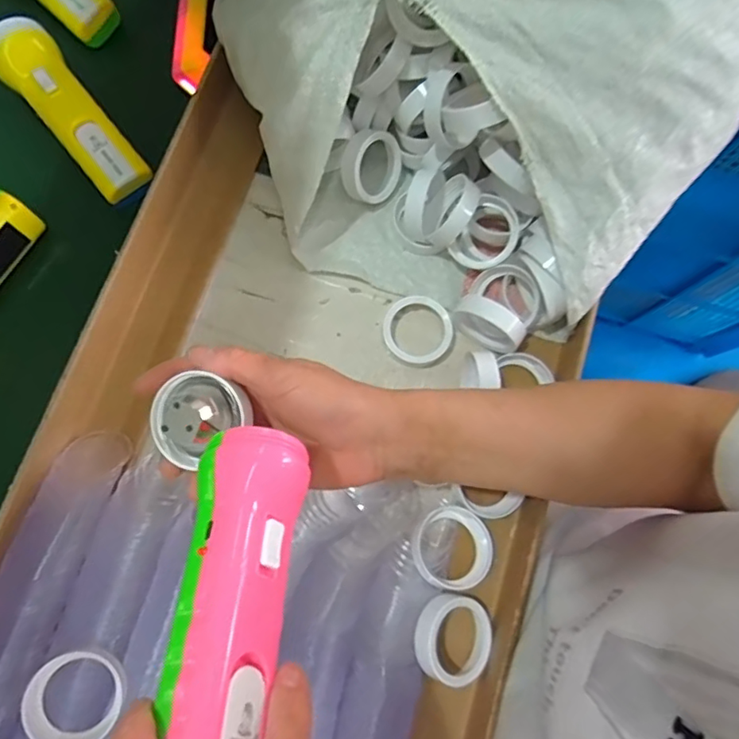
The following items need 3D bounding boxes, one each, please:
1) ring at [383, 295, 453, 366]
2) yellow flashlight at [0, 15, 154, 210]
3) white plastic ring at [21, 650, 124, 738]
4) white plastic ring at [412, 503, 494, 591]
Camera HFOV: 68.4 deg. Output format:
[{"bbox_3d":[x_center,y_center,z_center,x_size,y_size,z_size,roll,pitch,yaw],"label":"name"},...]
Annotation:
[{"bbox_3d":[0.037,-0.029,0.412,0.049,0.015,0.051,0,78,0],"label":"ring"},{"bbox_3d":[-0.237,-0.202,0.442,0.047,0.051,0.172,-39,81,-7],"label":"yellow flashlight"},{"bbox_3d":[-0.175,0.197,0.324,0.053,0.016,0.053,7,70,-19],"label":"white plastic ring"},{"bbox_3d":[0.056,0.122,0.375,0.054,0.022,0.052,0,78,0],"label":"white plastic ring"}]

